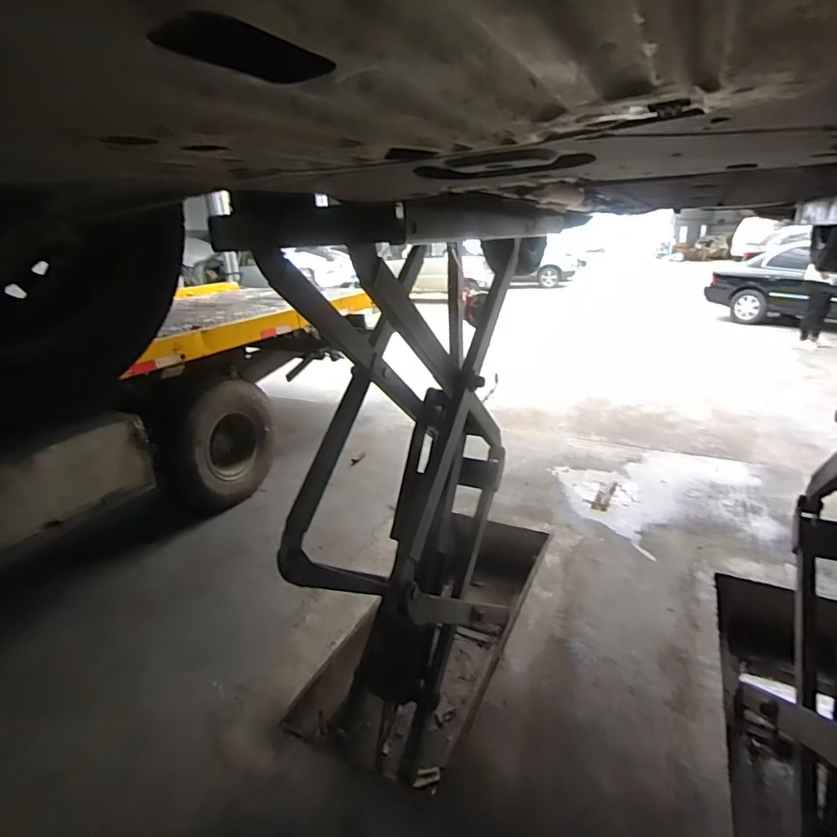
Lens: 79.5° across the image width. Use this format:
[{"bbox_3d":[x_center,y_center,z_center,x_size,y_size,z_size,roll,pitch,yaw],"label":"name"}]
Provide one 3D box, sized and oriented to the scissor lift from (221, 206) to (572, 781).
[{"bbox_3d":[0.010,0.212,1.783,0.525,1.741,0.991,8,23,26],"label":"scissor lift"}]

